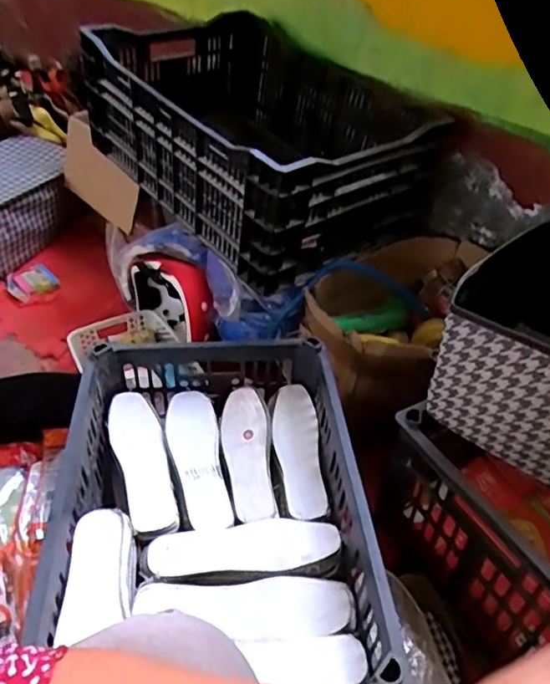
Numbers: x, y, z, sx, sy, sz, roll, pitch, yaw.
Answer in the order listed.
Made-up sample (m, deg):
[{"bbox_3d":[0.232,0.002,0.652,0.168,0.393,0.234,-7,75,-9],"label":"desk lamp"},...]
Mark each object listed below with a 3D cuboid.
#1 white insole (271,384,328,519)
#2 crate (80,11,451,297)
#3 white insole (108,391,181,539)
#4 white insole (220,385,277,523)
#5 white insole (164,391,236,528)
[{"bbox_3d":[0.032,0.148,0.802,0.064,0.016,0.215,-1,42,-4],"label":"white insole"},{"bbox_3d":[-0.015,-0.386,1.054,0.493,0.267,0.551,-25,49,-27],"label":"crate"},{"bbox_3d":[-0.182,0.161,0.766,0.067,0.023,0.236,-12,44,-15],"label":"white insole"},{"bbox_3d":[-0.041,0.153,0.787,0.064,0.020,0.210,-2,42,-6],"label":"white insole"},{"bbox_3d":[-0.110,0.157,0.778,0.069,0.015,0.229,-8,43,-11],"label":"white insole"}]

